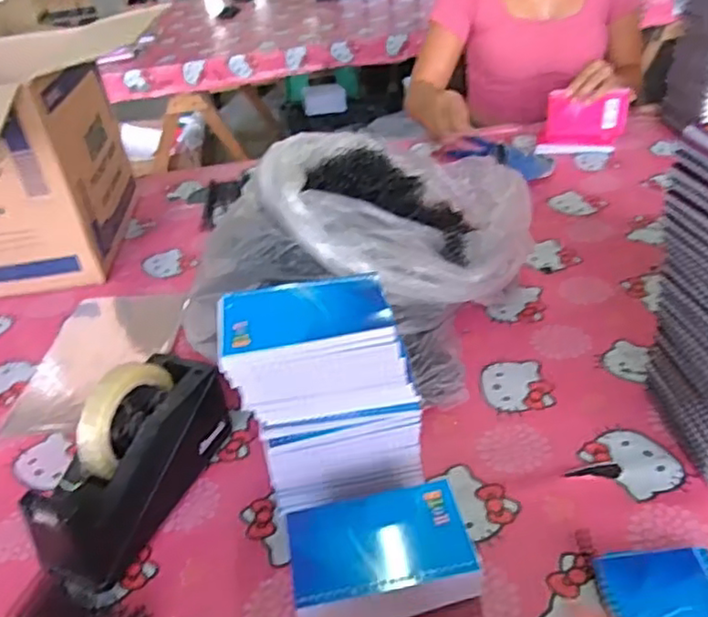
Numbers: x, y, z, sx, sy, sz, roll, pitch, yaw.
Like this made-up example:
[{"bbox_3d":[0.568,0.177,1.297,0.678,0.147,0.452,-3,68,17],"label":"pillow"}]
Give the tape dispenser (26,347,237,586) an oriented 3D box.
[{"bbox_3d":[-0.200,0.130,0.579,0.070,0.124,0.203,11,40,23],"label":"tape dispenser"}]

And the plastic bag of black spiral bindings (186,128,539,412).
[{"bbox_3d":[0.048,-0.077,0.737,0.247,0.224,0.347,17,42,29],"label":"plastic bag of black spiral bindings"}]

